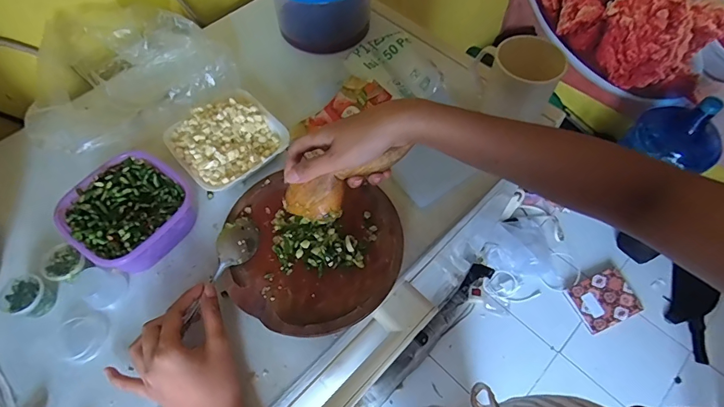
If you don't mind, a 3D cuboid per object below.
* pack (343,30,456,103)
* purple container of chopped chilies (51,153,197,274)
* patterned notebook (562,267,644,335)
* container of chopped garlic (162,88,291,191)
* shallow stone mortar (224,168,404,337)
[{"bbox_3d":[0.048,-0.168,0.549,0.085,0.065,0.121,-40,66,-17],"label":"pack"},{"bbox_3d":[-0.253,0.009,0.455,0.115,0.049,0.116,32,67,19],"label":"purple container of chopped chilies"},{"bbox_3d":[0.841,0.335,1.431,0.215,0.030,0.166,-22,62,-8],"label":"patterned notebook"},{"bbox_3d":[-0.165,-0.078,0.508,0.121,0.041,0.116,-39,66,-17],"label":"container of chopped garlic"},{"bbox_3d":[-0.049,0.052,0.444,0.178,0.033,0.172,-4,61,2],"label":"shallow stone mortar"}]

